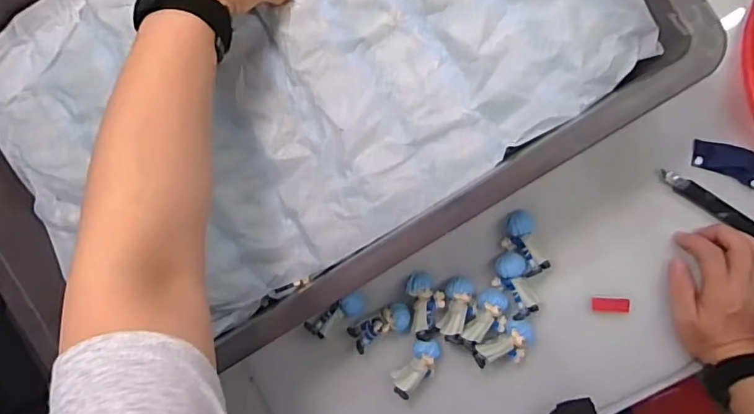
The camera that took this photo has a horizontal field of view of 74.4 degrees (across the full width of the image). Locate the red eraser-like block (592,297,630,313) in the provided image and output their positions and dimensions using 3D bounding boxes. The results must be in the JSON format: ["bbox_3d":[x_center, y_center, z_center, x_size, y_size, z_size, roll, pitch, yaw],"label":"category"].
[{"bbox_3d":[0.228,0.095,0.484,0.034,0.006,0.014,2,94,6],"label":"red eraser-like block"}]

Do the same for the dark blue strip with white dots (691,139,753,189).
[{"bbox_3d":[0.332,-0.043,0.464,0.067,0.008,0.032,21,96,5],"label":"dark blue strip with white dots"}]

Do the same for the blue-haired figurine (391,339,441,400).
[{"bbox_3d":[0.042,0.160,0.499,0.034,0.030,0.062,35,97,3],"label":"blue-haired figurine"}]

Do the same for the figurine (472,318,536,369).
[{"bbox_3d":[0.126,0.137,0.484,0.062,0.021,0.036,-38,89,8],"label":"figurine"}]

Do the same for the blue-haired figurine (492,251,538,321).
[{"bbox_3d":[0.133,0.076,0.483,0.033,0.021,0.063,-17,92,7],"label":"blue-haired figurine"}]

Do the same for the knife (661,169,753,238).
[{"bbox_3d":[0.332,0.008,0.470,0.137,0.011,0.019,34,97,3],"label":"knife"}]

